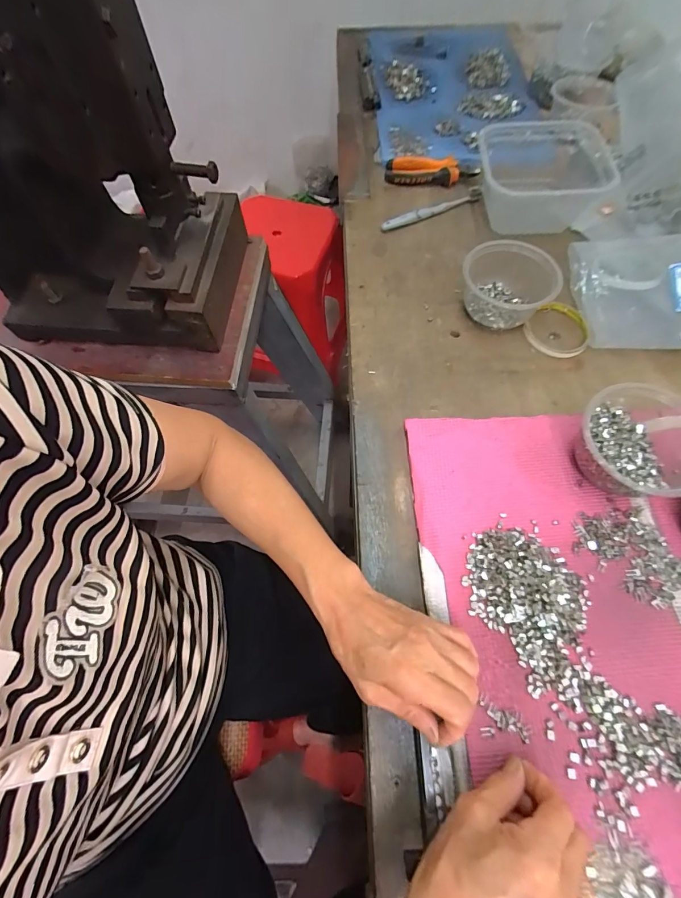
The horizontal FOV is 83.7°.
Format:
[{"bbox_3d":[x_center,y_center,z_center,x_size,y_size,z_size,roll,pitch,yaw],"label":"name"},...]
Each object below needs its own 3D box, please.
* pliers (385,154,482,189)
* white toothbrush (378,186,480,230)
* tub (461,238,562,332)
[{"bbox_3d":[0.150,-0.457,0.627,0.147,0.028,0.049,3,65,2],"label":"pliers"},{"bbox_3d":[0.144,-0.377,0.598,0.180,0.013,0.019,-24,67,-10],"label":"white toothbrush"},{"bbox_3d":[0.211,-0.203,0.487,0.111,0.063,0.101,-1,64,2],"label":"tub"}]

